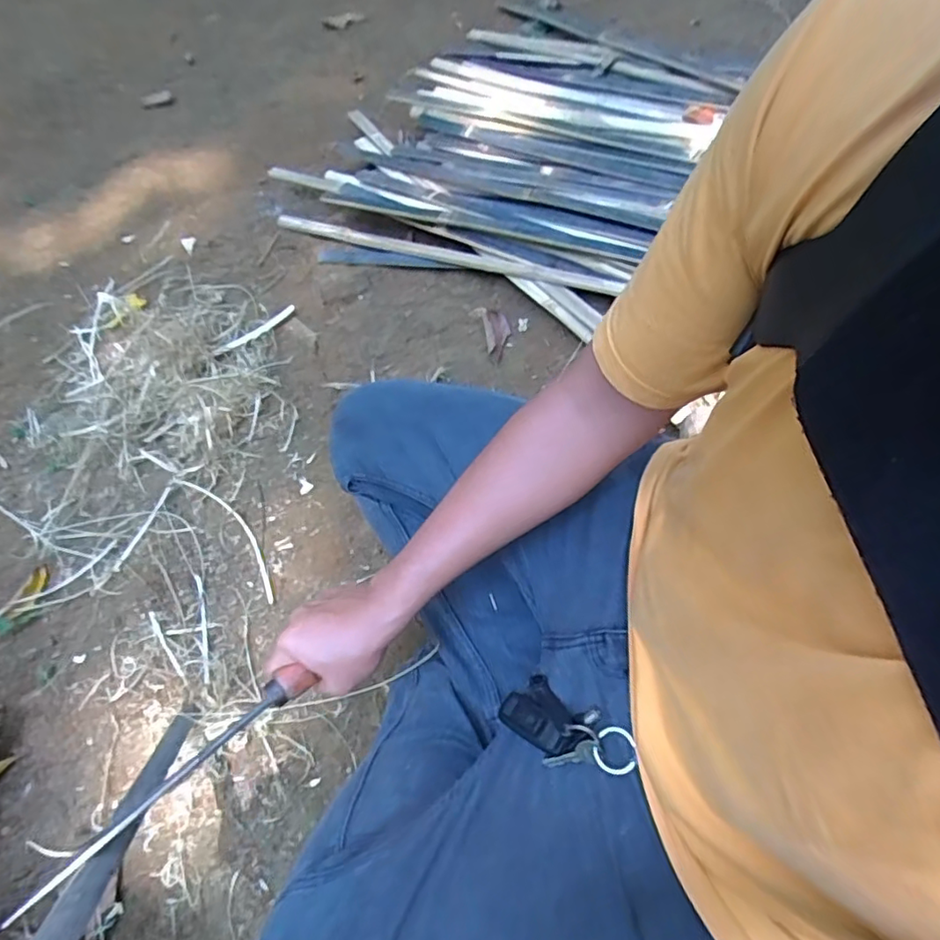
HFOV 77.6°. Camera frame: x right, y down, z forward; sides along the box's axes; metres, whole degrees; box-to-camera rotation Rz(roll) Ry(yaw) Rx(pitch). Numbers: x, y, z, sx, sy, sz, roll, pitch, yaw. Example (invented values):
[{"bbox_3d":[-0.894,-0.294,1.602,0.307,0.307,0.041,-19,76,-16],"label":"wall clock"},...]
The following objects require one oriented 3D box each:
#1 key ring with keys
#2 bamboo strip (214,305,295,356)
[{"bbox_3d":[0.073,0.205,0.465,0.115,0.023,0.054,13,60,42],"label":"key ring with keys"},{"bbox_3d":[-0.380,-0.246,1.036,0.161,0.007,0.024,-36,71,-18],"label":"bamboo strip"}]

